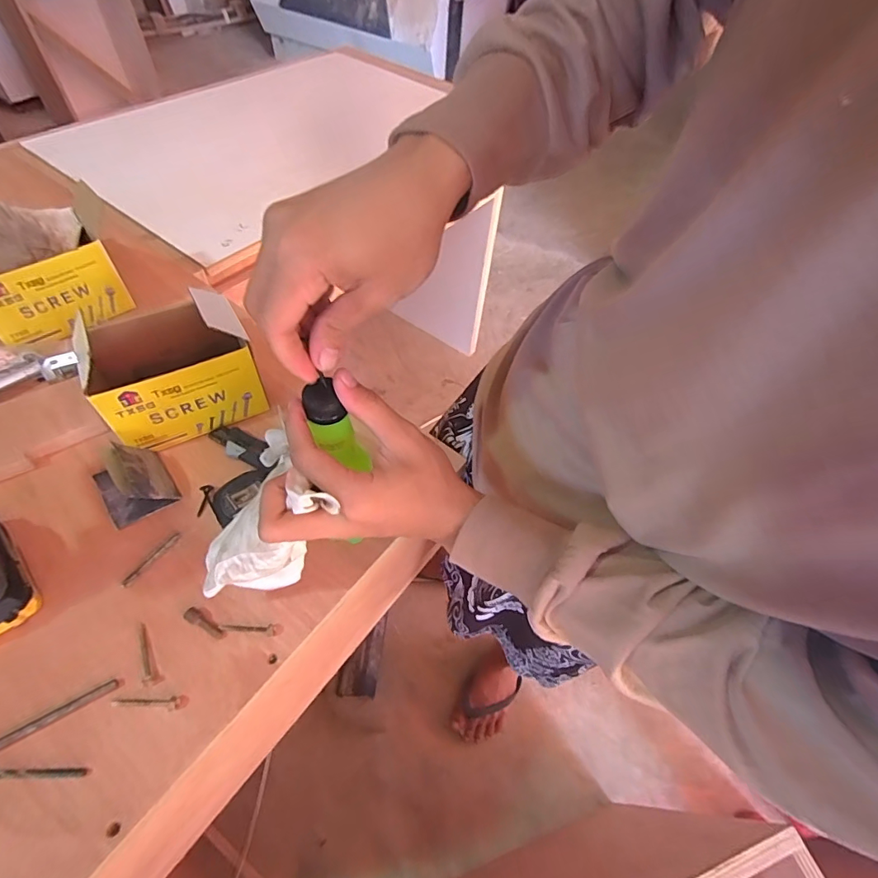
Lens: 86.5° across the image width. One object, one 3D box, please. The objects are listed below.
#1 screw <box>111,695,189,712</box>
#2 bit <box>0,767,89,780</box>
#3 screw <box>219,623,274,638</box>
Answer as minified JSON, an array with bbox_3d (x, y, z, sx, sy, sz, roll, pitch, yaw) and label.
[{"bbox_3d":[-0.229,0.210,0.368,0.056,0.004,0.010,-1,55,-5],"label":"screw"},{"bbox_3d":[-0.301,0.244,0.340,0.081,0.004,0.007,1,55,-4],"label":"bit"},{"bbox_3d":[-0.167,0.164,0.404,0.046,0.004,0.010,5,55,-1],"label":"screw"}]

